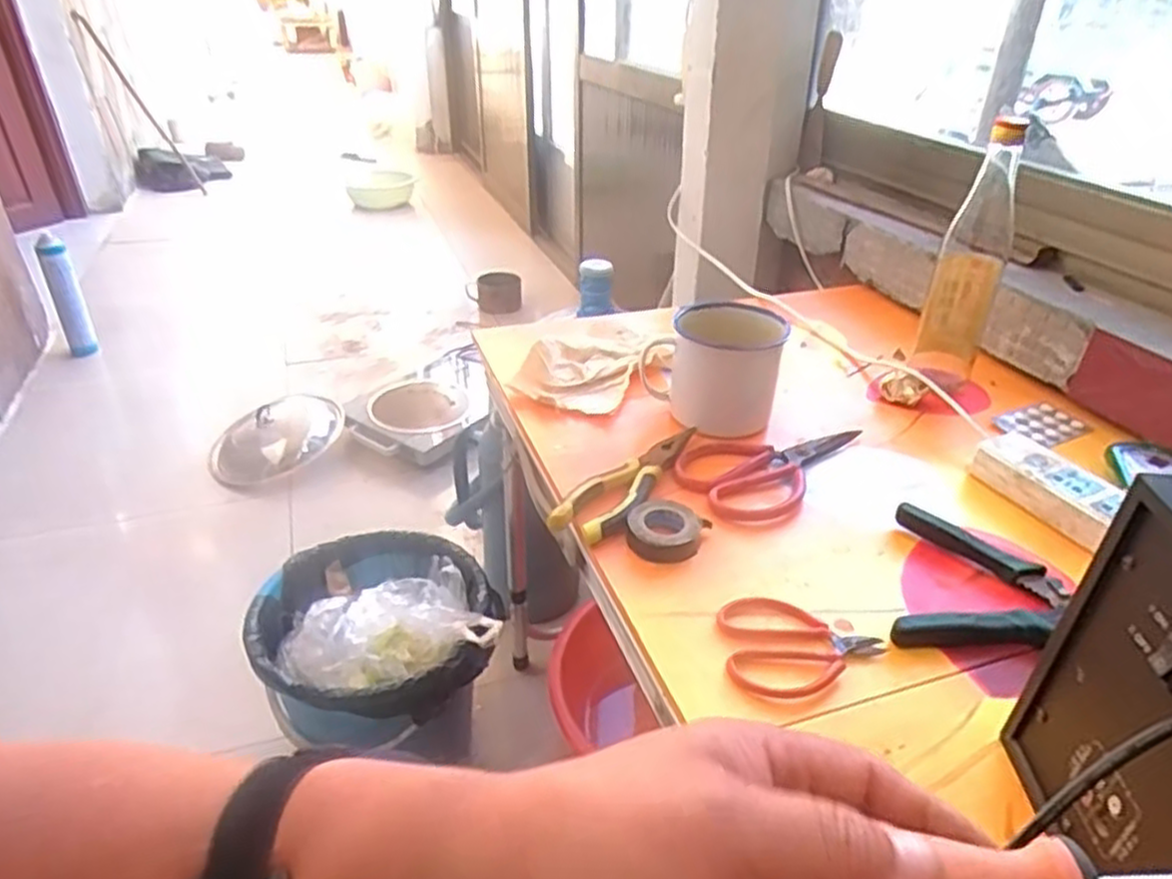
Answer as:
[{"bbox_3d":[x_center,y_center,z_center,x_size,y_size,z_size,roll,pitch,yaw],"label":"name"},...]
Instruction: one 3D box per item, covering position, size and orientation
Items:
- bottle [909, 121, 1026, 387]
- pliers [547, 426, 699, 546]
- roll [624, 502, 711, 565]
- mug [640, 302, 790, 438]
[{"bbox_3d":[0.388,-0.172,0.771,0.061,0.265,0.077,18,36,24],"label":"bottle"},{"bbox_3d":[0.041,0.031,0.640,0.052,0.014,0.177,21,37,28],"label":"pliers"},{"bbox_3d":[0.060,0.071,0.579,0.056,0.015,0.059,1,32,-1],"label":"roll"},{"bbox_3d":[0.118,-0.070,0.728,0.123,0.103,0.088,-1,32,-4],"label":"mug"}]

